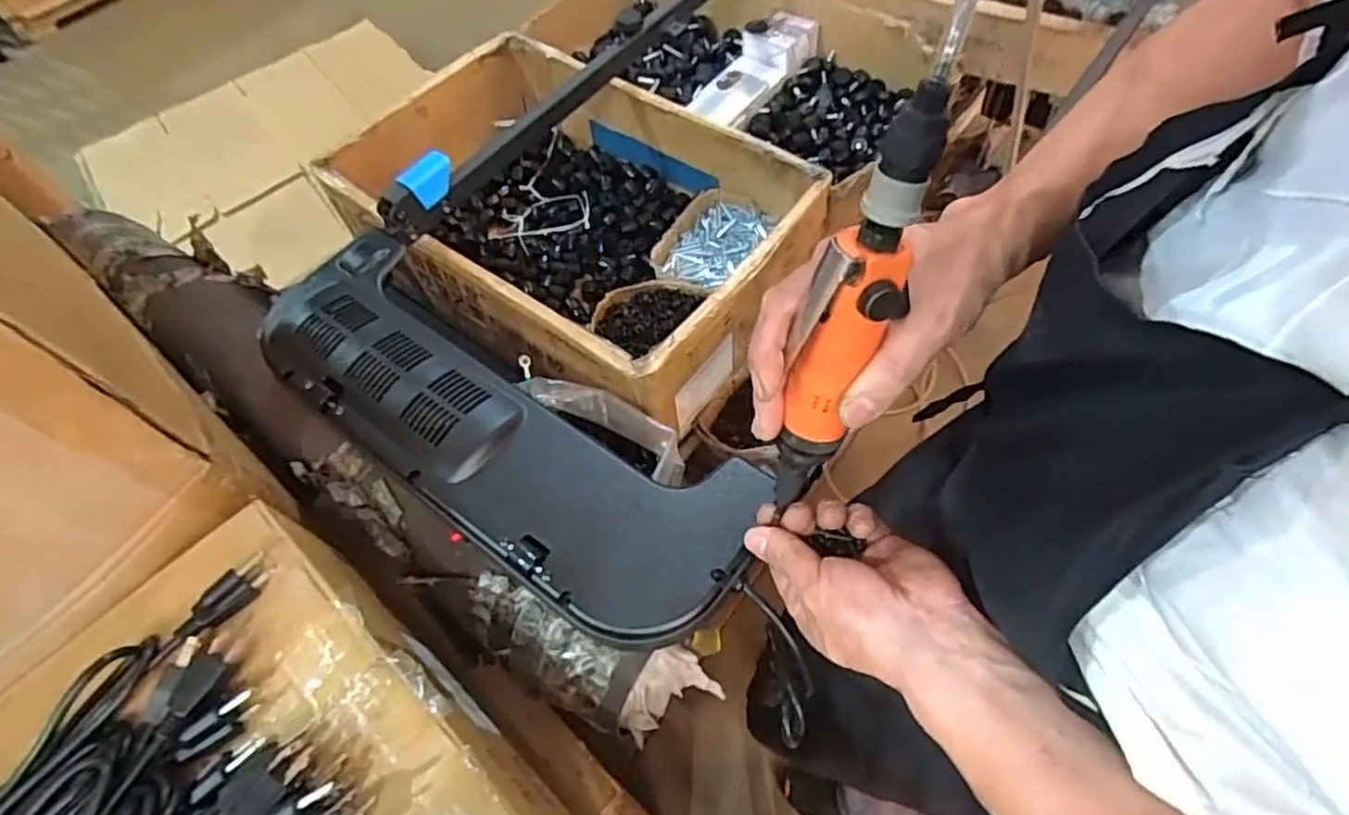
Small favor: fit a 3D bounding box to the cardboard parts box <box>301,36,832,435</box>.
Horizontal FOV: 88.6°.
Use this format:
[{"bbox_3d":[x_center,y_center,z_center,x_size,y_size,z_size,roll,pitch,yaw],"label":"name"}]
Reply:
[{"bbox_3d":[-0.122,-0.225,0.851,0.529,0.166,0.345,34,67,21],"label":"cardboard parts box"}]

